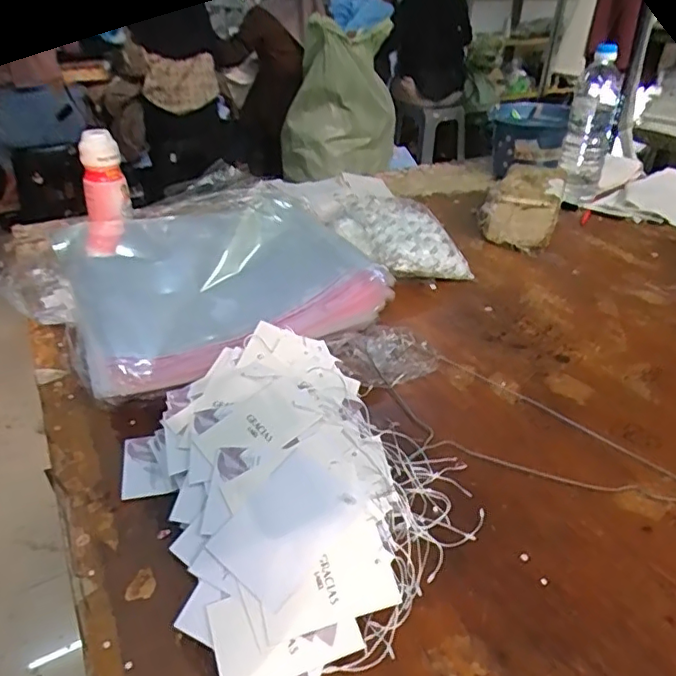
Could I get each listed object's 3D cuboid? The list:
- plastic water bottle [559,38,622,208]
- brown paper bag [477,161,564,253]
[{"bbox_3d":[0.442,-0.357,0.989,0.073,0.270,0.072,14,35,20],"label":"plastic water bottle"},{"bbox_3d":[0.318,-0.230,0.962,0.110,0.090,0.211,13,35,18],"label":"brown paper bag"}]

